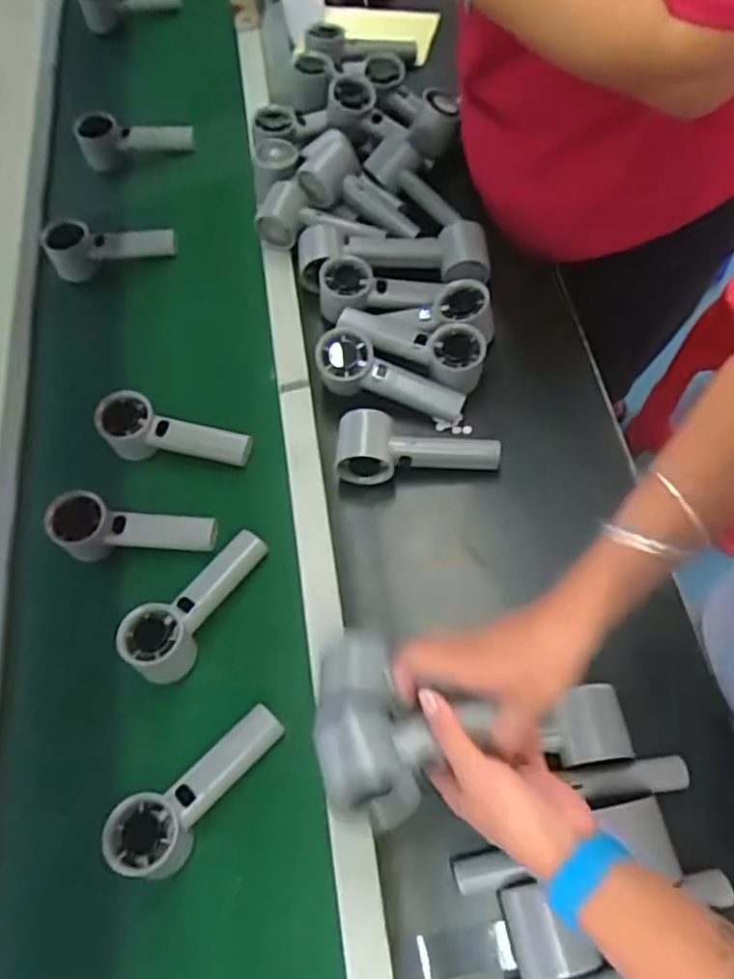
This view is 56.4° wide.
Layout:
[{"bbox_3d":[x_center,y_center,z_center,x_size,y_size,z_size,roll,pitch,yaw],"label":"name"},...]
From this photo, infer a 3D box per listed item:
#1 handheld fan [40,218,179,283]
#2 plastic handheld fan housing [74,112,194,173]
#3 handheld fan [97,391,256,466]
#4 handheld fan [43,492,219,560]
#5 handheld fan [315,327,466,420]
[{"bbox_3d":[-0.320,-0.310,0.856,0.149,0.062,0.049,-19,64,-6],"label":"handheld fan"},{"bbox_3d":[-0.308,-0.468,0.930,0.159,0.071,0.044,-2,64,3],"label":"plastic handheld fan housing"},{"bbox_3d":[-0.200,-0.057,0.705,0.148,0.054,0.055,13,67,17],"label":"handheld fan"},{"bbox_3d":[-0.231,0.038,0.674,0.154,0.051,0.053,3,64,5],"label":"handheld fan"},{"bbox_3d":[0.025,-0.118,0.712,0.157,0.046,0.055,21,66,-5],"label":"handheld fan"}]

